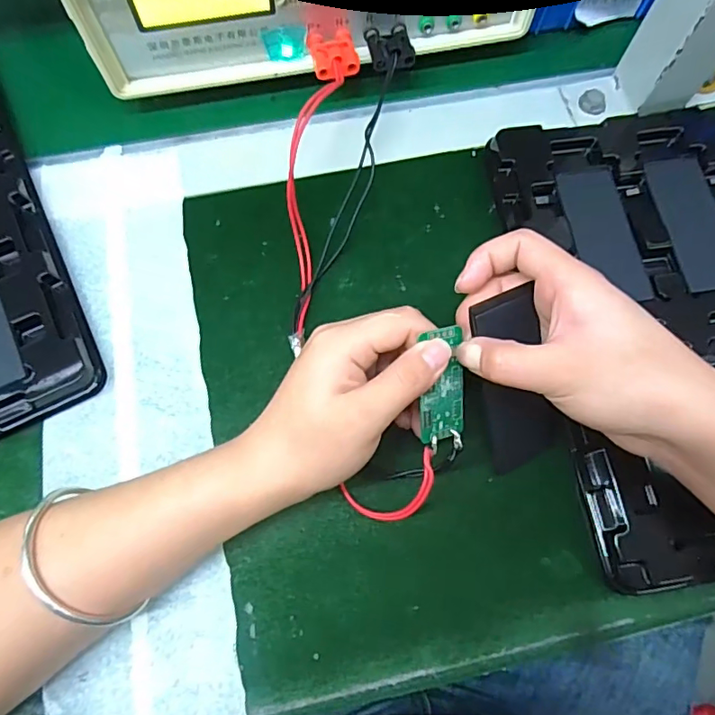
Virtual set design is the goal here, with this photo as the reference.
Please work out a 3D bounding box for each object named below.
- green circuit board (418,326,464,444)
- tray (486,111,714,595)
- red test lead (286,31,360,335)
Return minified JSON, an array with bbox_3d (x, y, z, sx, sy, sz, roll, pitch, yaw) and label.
[{"bbox_3d":[0.041,0.013,0.246,0.023,0.004,0.055,-10,107,-21],"label":"green circuit board"},{"bbox_3d":[0.214,-0.028,0.299,0.217,0.017,0.270,-8,72,-4],"label":"tray"},{"bbox_3d":[-0.022,-0.117,0.309,0.031,0.060,0.199,4,71,1],"label":"red test lead"}]

